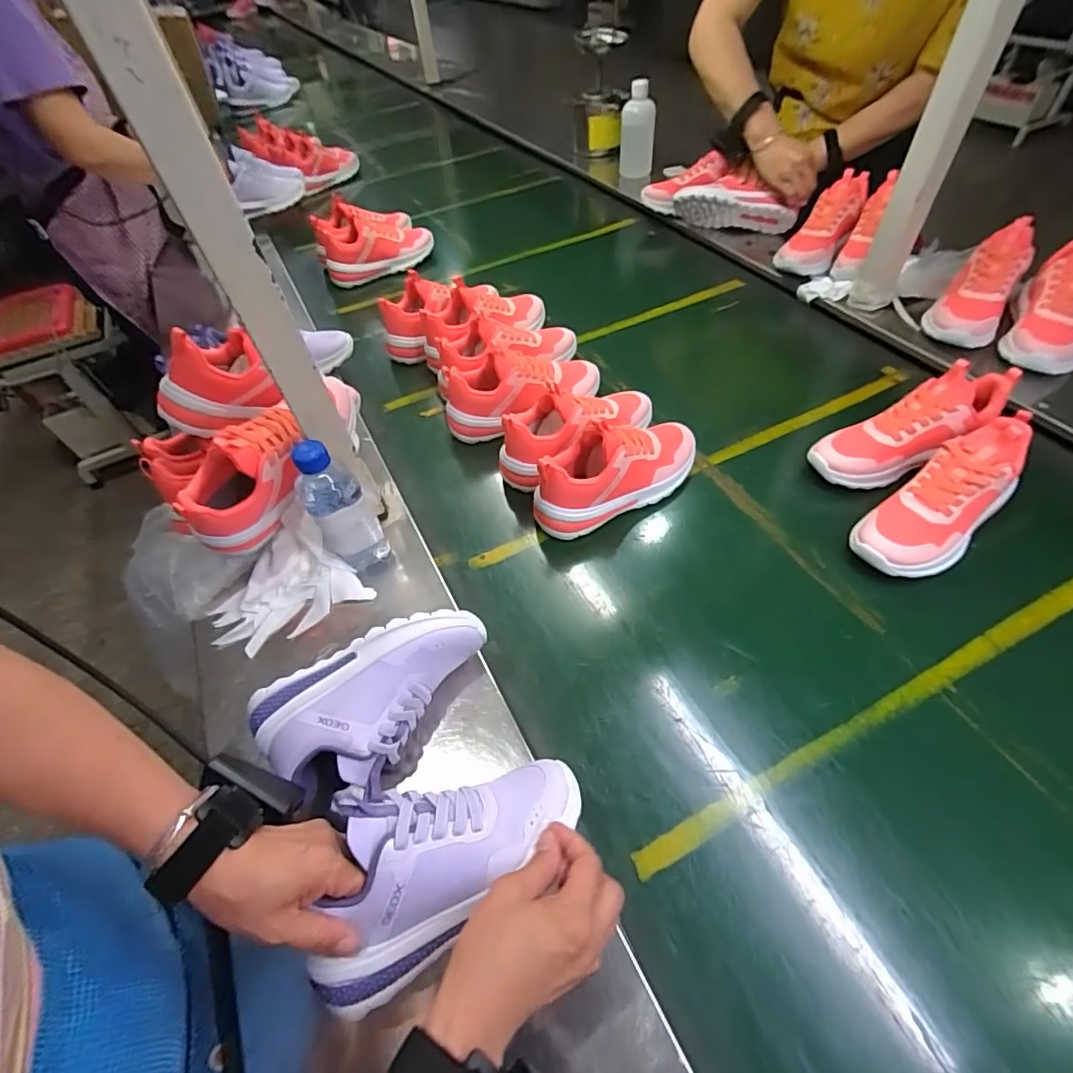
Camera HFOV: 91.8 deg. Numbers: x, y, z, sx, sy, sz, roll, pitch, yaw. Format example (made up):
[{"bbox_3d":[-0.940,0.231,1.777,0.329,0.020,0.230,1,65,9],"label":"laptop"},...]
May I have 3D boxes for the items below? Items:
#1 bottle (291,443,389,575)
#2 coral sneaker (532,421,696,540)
[{"bbox_3d":[-0.214,-0.032,0.559,0.060,0.163,0.063,-28,55,-18],"label":"bottle"},{"bbox_3d":[0.101,-0.086,0.636,0.224,0.113,0.087,-27,55,-17],"label":"coral sneaker"}]

